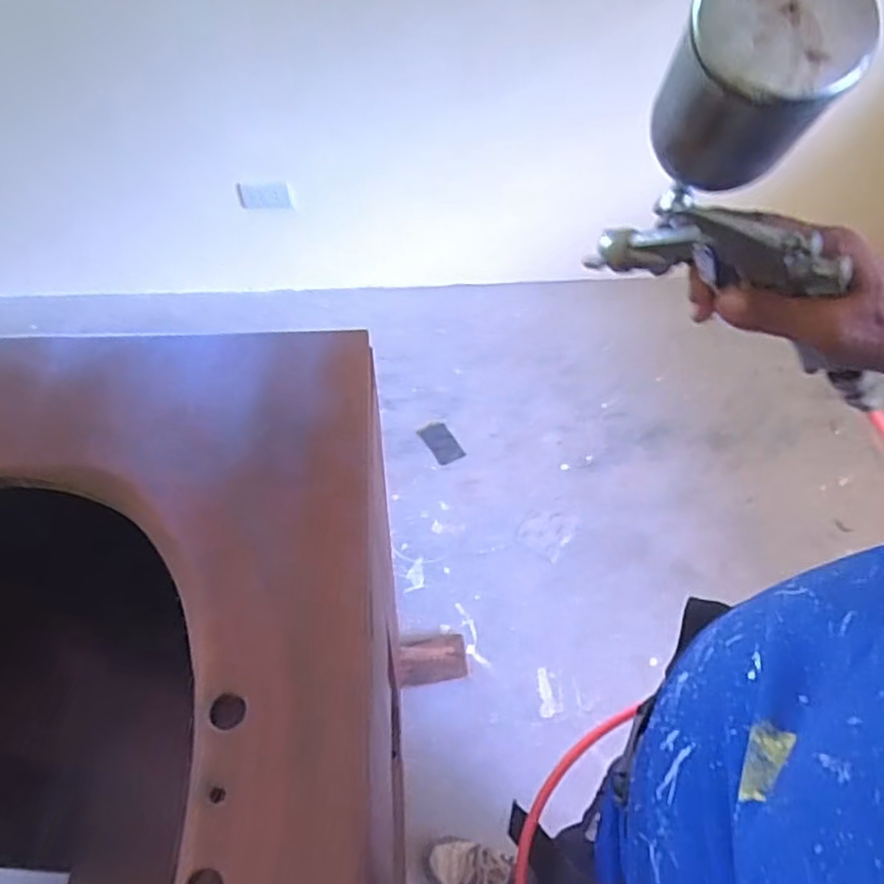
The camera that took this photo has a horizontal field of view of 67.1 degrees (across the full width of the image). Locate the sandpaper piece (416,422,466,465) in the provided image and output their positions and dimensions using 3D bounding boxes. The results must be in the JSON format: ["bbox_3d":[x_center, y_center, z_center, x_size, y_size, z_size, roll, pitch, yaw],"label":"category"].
[{"bbox_3d":[-0.002,0.001,1.757,0.076,0.009,0.130,-27,59,-16],"label":"sandpaper piece"}]

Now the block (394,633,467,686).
[{"bbox_3d":[-0.024,0.461,1.419,0.148,0.039,0.104,-8,57,-5],"label":"block"}]

